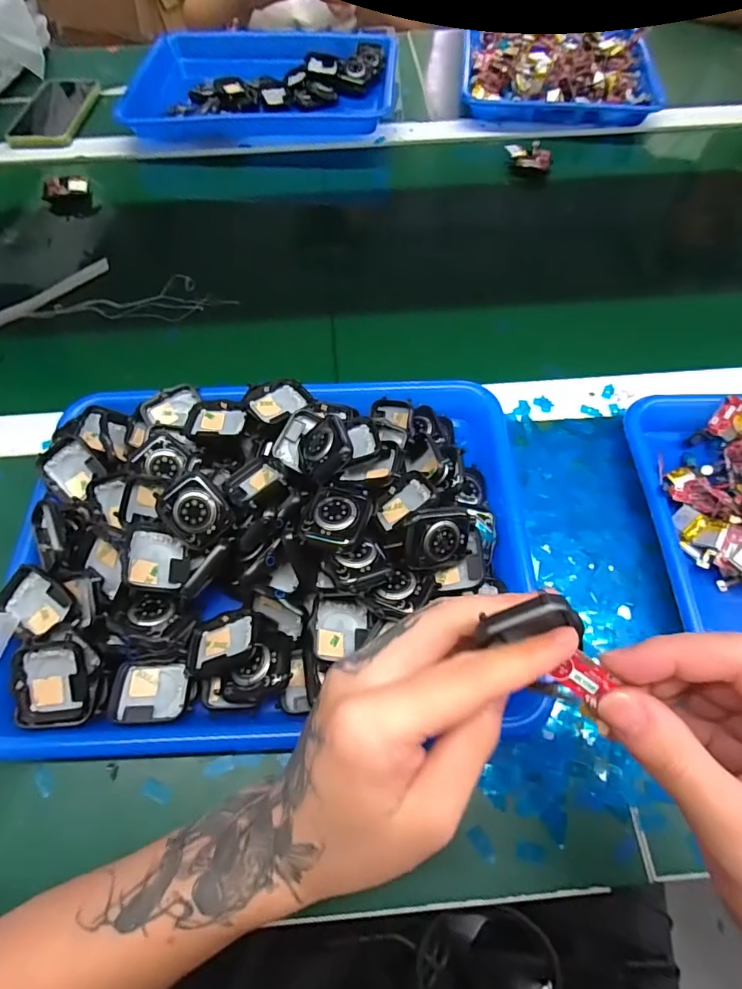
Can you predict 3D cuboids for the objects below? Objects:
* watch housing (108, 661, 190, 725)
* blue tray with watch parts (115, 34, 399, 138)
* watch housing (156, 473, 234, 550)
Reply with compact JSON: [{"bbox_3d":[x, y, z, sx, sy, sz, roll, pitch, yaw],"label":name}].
[{"bbox_3d":[-0.128,0.116,0.287,0.045,0.009,0.033,1,62,2],"label":"watch housing"},{"bbox_3d":[-0.137,-0.549,0.652,0.329,0.047,0.245,-4,62,-1],"label":"blue tray with watch parts"},{"bbox_3d":[-0.108,0.011,0.301,0.036,0.007,0.042,-37,94,-10],"label":"watch housing"}]

